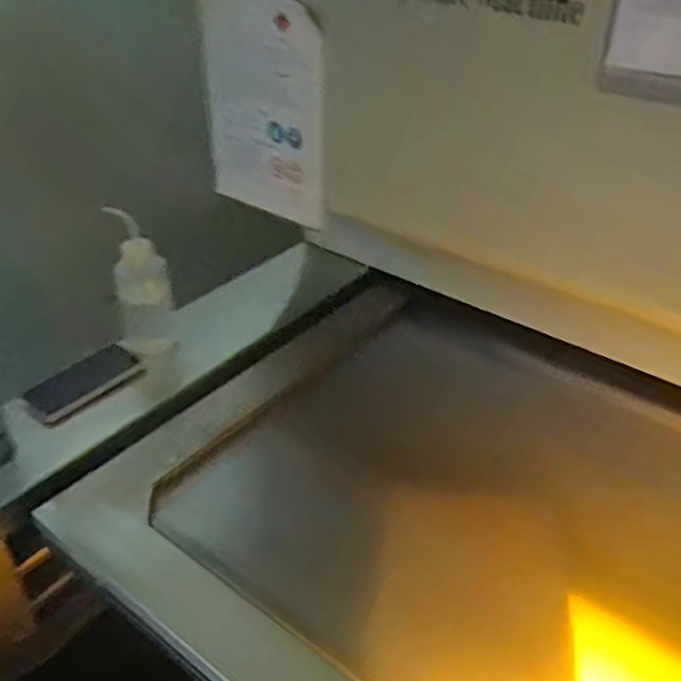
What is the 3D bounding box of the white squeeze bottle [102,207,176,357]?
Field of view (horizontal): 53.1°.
[{"bbox_3d":[-0.292,-0.067,1.013,0.077,0.212,0.067,-7,37,-11],"label":"white squeeze bottle"}]

